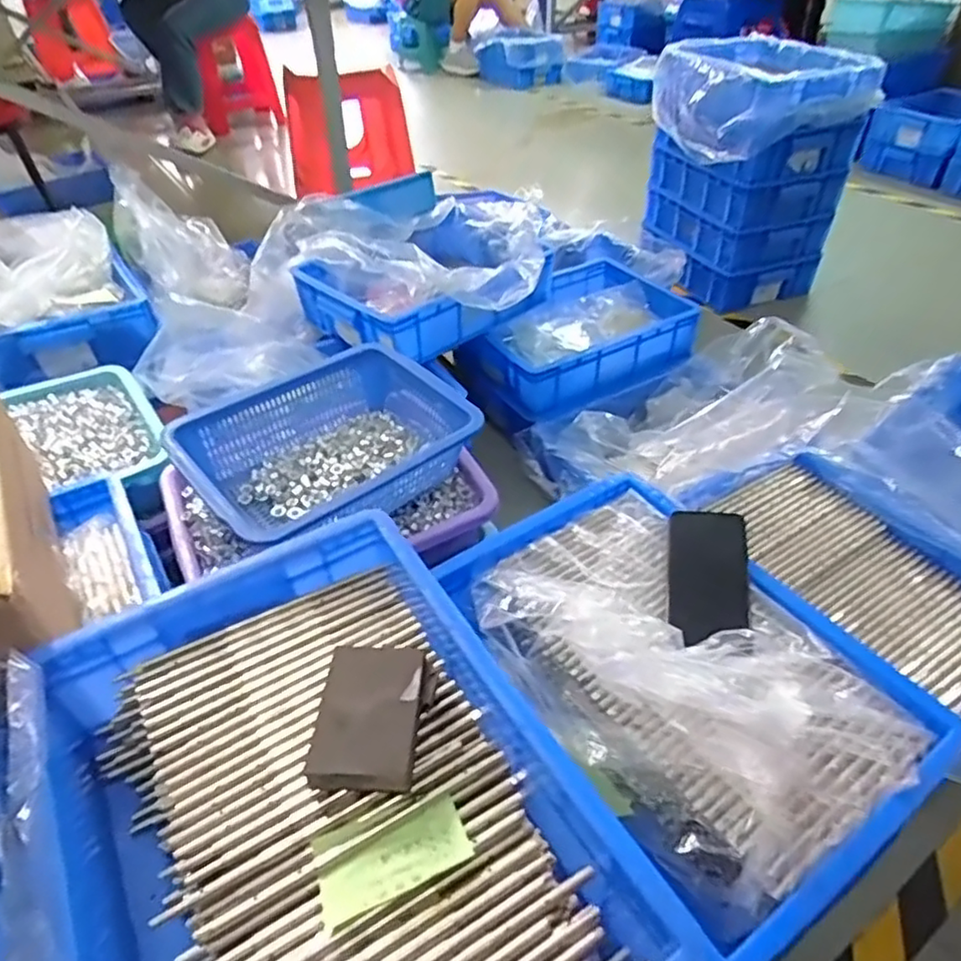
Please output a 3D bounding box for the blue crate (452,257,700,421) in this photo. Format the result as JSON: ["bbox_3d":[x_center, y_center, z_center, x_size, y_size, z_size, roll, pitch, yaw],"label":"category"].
[{"bbox_3d":[0.189,-0.300,1.343,0.417,0.106,0.331,-21,46,-20],"label":"blue crate"}]

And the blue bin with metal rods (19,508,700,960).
[{"bbox_3d":[-0.106,0.227,0.447,0.310,0.104,0.413,-21,45,-20],"label":"blue bin with metal rods"}]

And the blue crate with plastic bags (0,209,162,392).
[{"bbox_3d":[-0.785,-0.352,1.180,0.293,0.183,0.355,-24,47,-23],"label":"blue crate with plastic bags"}]

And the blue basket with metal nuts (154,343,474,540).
[{"bbox_3d":[-0.177,-0.034,0.783,0.315,0.100,0.250,-33,50,-30],"label":"blue basket with metal nuts"}]

